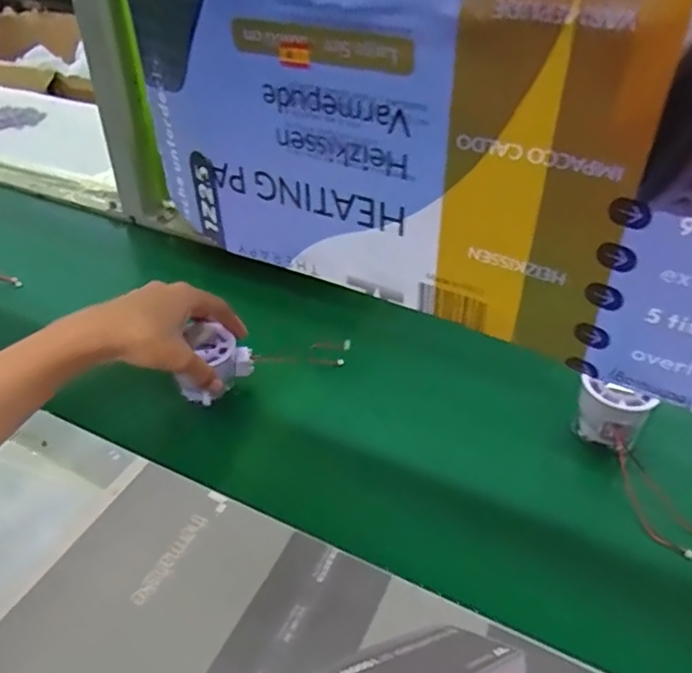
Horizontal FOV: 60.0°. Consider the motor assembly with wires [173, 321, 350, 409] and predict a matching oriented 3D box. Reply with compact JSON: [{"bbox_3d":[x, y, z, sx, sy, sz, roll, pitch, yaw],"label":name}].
[{"bbox_3d":[-0.076,0.026,0.554,0.153,0.064,0.049,-4,38,-26],"label":"motor assembly with wires"}]

